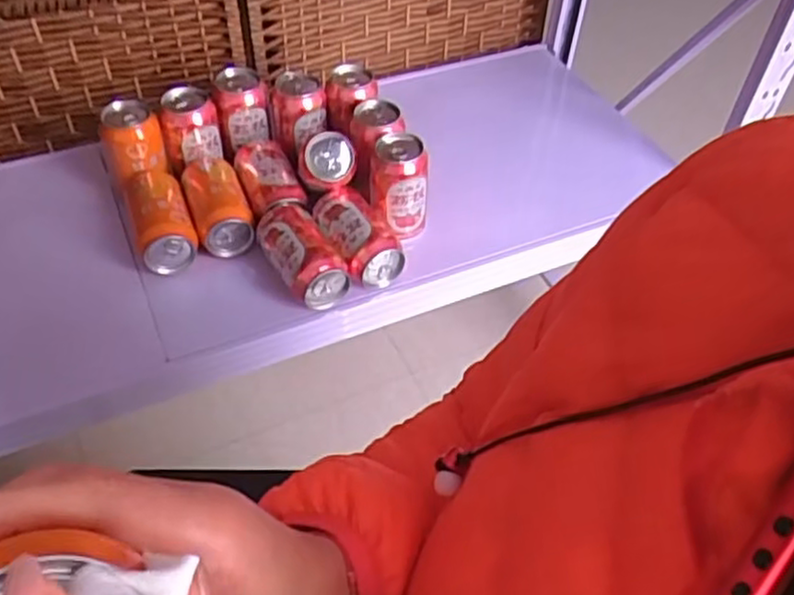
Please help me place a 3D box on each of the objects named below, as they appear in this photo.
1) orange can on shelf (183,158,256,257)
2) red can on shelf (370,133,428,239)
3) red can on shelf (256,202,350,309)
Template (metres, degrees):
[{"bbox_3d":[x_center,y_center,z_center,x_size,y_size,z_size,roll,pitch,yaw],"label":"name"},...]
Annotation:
[{"bbox_3d":[-0.205,-0.109,0.829,0.061,0.065,0.129,-16,51,-16],"label":"orange can on shelf"},{"bbox_3d":[0.002,-0.124,0.813,0.062,0.102,0.078,0,49,-3],"label":"red can on shelf"},{"bbox_3d":[-0.105,-0.048,0.775,0.062,0.056,0.121,-26,54,-23],"label":"red can on shelf"}]

